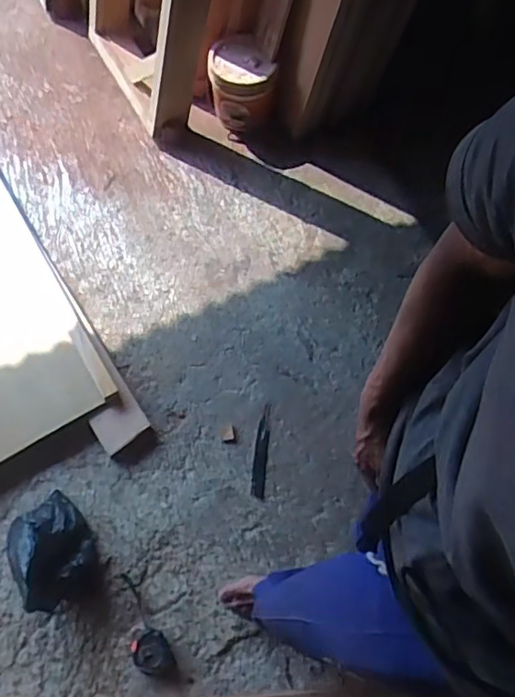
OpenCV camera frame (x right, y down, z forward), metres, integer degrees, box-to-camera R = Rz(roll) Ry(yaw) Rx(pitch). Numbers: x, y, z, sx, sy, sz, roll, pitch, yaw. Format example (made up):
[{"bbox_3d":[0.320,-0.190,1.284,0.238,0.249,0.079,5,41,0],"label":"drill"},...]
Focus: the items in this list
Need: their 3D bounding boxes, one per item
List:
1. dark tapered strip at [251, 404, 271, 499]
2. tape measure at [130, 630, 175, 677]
[{"bbox_3d":[0.010,0.245,1.434,0.032,0.008,0.229,6,65,1],"label":"dark tapered strip"},{"bbox_3d":[-0.218,0.639,1.240,0.071,0.031,0.093,-30,70,-14],"label":"tape measure"}]

